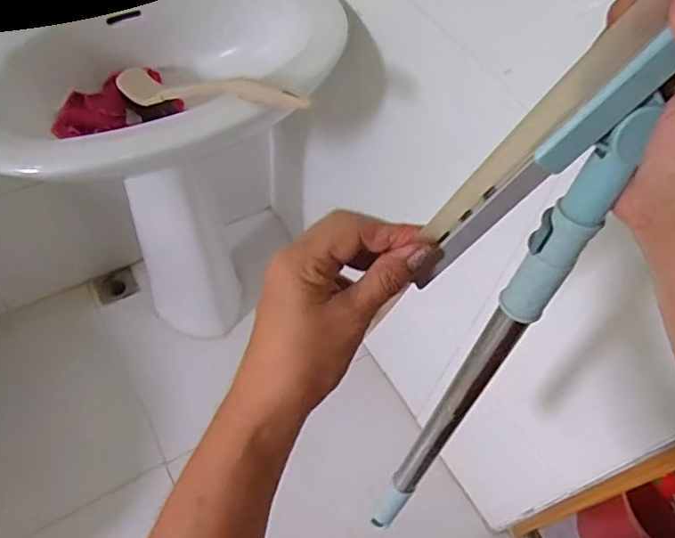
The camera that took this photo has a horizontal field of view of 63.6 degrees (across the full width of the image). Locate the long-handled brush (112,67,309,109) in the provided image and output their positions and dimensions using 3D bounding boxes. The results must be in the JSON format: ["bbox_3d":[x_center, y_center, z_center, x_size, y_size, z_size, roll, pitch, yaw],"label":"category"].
[{"bbox_3d":[-0.191,-0.251,0.762,0.414,0.047,0.053,19,51,40],"label":"long-handled brush"}]

